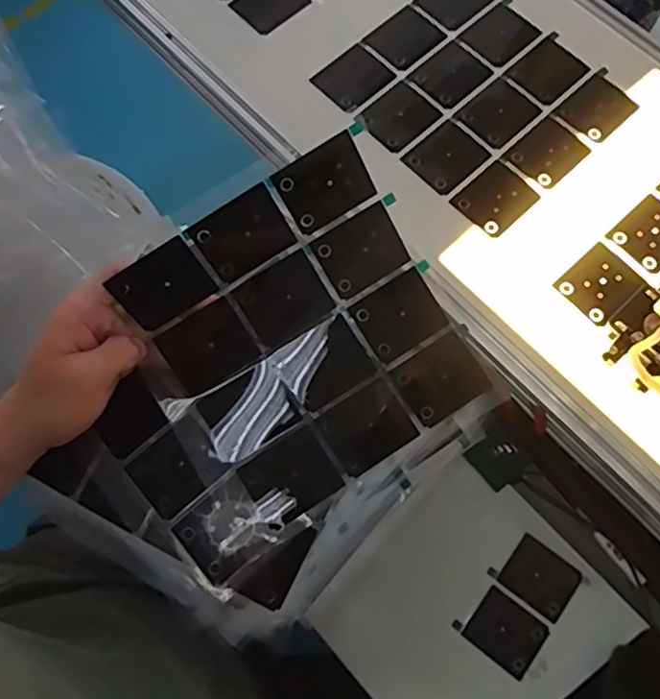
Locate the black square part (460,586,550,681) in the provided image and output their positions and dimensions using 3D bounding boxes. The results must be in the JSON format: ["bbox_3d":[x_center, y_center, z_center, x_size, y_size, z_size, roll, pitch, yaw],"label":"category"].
[{"bbox_3d":[0.164,0.263,0.564,0.065,0.005,0.054,36,76,10],"label":"black square part"}]

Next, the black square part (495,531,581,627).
[{"bbox_3d":[0.202,0.219,0.581,0.066,0.007,0.055,37,76,10],"label":"black square part"}]

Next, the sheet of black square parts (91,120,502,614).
[{"bbox_3d":[-0.035,0.014,0.447,0.271,0.100,0.229,-39,76,-9],"label":"sheet of black square parts"}]

